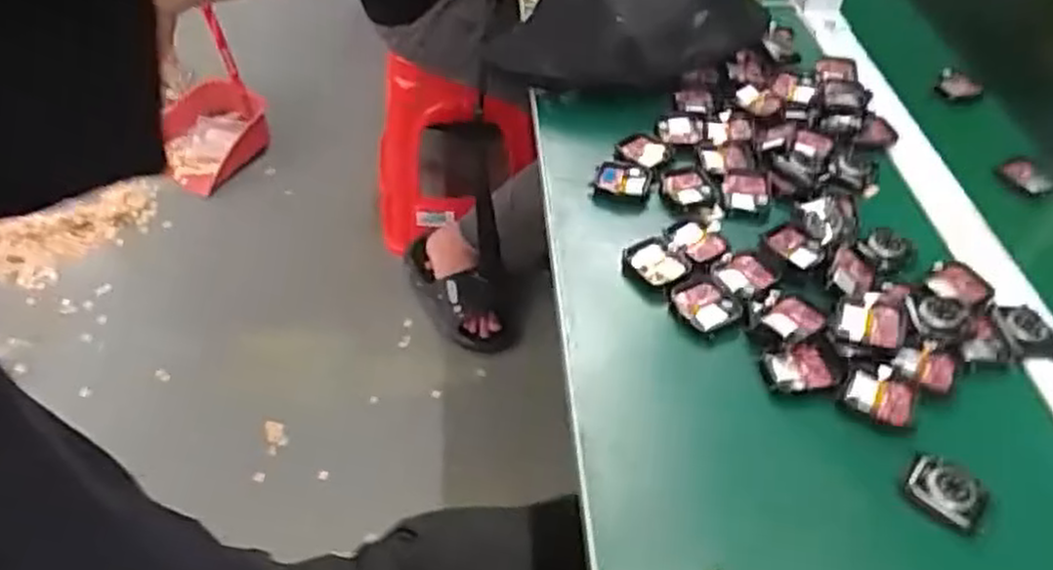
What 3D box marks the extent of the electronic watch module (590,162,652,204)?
[{"bbox_3d":[0.077,-0.083,0.614,0.045,0.007,0.040,12,47,10],"label":"electronic watch module"}]

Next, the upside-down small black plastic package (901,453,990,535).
[{"bbox_3d":[0.237,0.117,0.429,0.042,0.012,0.029,32,53,26],"label":"upside-down small black plastic package"}]

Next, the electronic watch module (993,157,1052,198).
[{"bbox_3d":[0.421,-0.090,0.639,0.028,0.016,0.044,-19,49,-19],"label":"electronic watch module"}]

